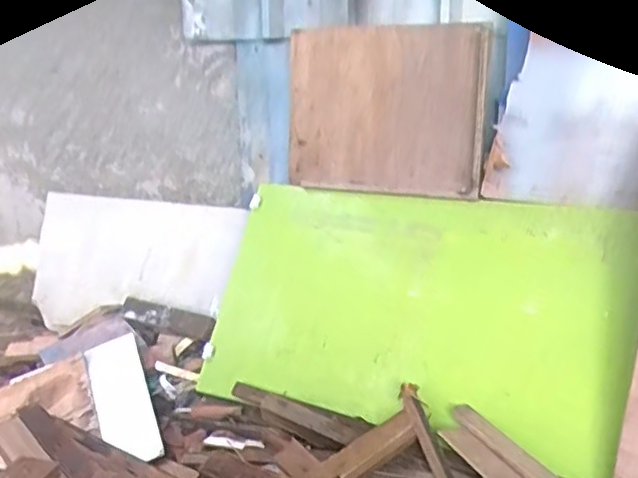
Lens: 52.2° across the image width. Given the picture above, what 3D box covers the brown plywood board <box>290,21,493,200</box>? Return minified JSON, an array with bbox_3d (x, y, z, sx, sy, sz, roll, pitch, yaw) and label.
[{"bbox_3d":[0.160,-0.328,1.656,0.529,0.412,0.033,6,12,28],"label":"brown plywood board"}]

